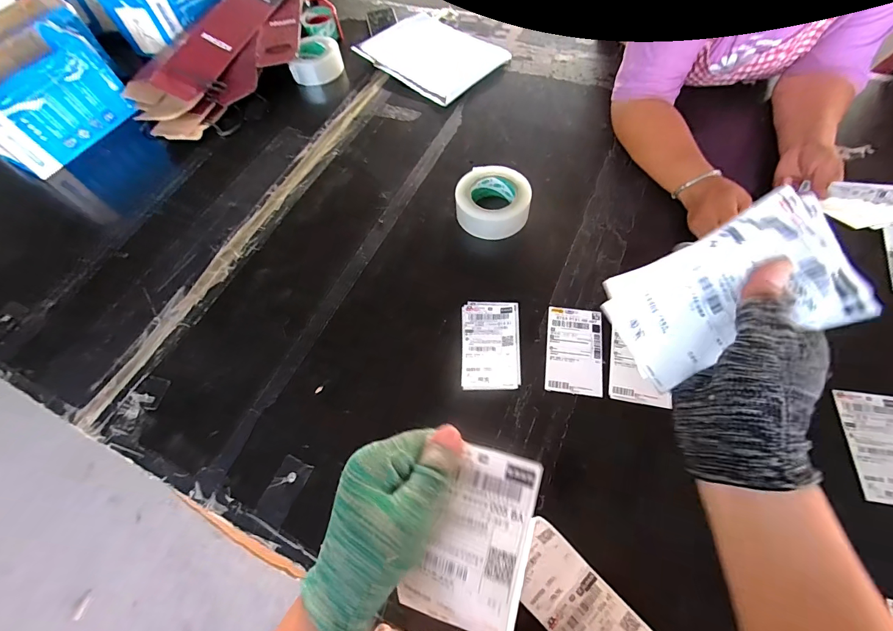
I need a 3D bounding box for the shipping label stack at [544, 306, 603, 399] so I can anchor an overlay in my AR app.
[{"bbox_3d":[0.192,0.050,0.590,0.080,0.006,0.138,7,63,6],"label":"shipping label stack"}]

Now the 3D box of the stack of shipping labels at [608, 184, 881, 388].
[{"bbox_3d":[0.176,-0.013,0.246,0.132,0.027,0.080,-28,99,13],"label":"stack of shipping labels"}]

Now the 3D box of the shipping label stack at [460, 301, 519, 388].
[{"bbox_3d":[0.068,0.042,0.596,0.086,0.004,0.144,1,63,2],"label":"shipping label stack"}]

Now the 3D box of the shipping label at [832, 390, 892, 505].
[{"bbox_3d":[0.560,0.168,0.500,0.089,0.010,0.136,5,63,5],"label":"shipping label"}]

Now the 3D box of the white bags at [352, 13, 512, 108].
[{"bbox_3d":[-0.033,-0.657,0.983,0.324,0.010,0.257,39,70,19],"label":"white bags"}]

